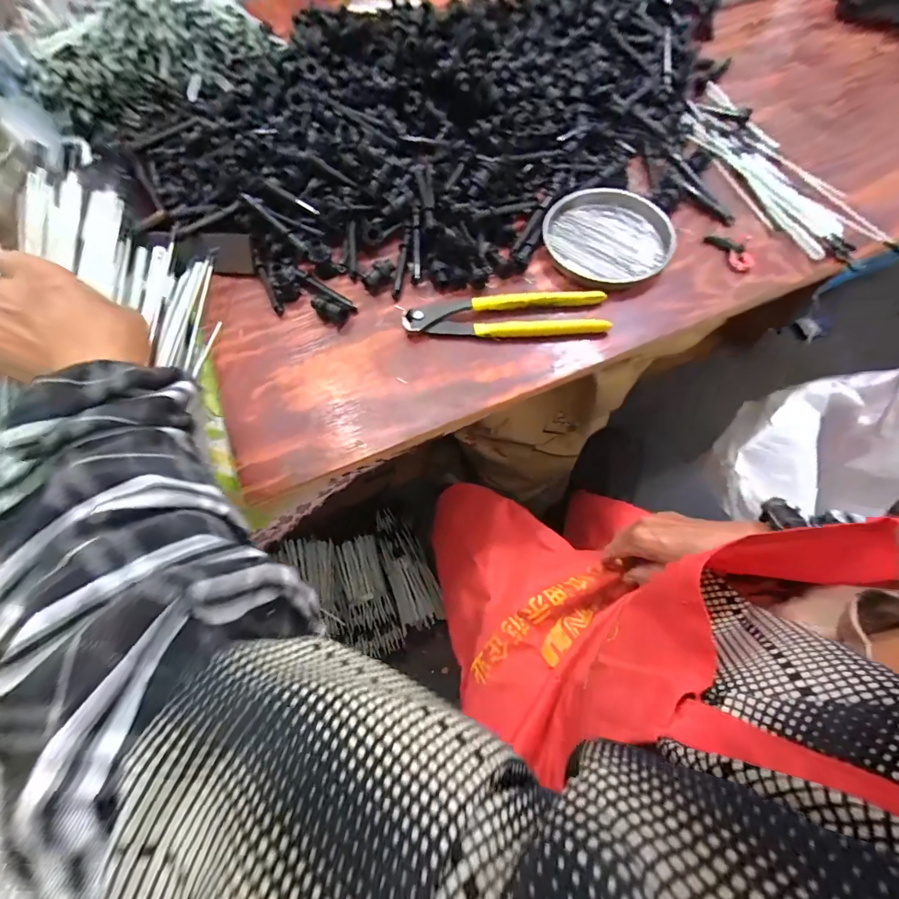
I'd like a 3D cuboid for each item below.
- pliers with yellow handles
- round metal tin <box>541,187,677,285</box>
[{"bbox_3d":[0.056,-0.135,0.408,0.197,0.016,0.045,0,67,1],"label":"pliers with yellow handles"},{"bbox_3d":[0.175,-0.236,0.446,0.127,0.018,0.123,0,67,1],"label":"round metal tin"}]

